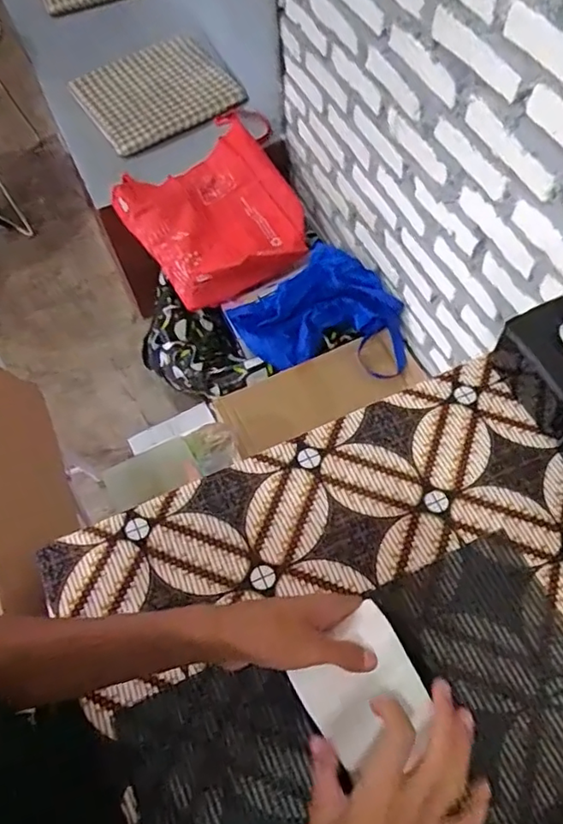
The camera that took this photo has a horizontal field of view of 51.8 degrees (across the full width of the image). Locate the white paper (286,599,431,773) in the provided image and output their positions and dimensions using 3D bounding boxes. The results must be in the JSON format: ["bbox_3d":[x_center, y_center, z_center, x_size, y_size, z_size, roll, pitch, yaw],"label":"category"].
[{"bbox_3d":[0.064,0.218,0.460,0.090,0.013,0.091,-35,84,-2],"label":"white paper"}]

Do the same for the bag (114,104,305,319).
[{"bbox_3d":[-0.164,-0.508,1.502,0.437,0.167,0.484,-30,63,-12],"label":"bag"}]

